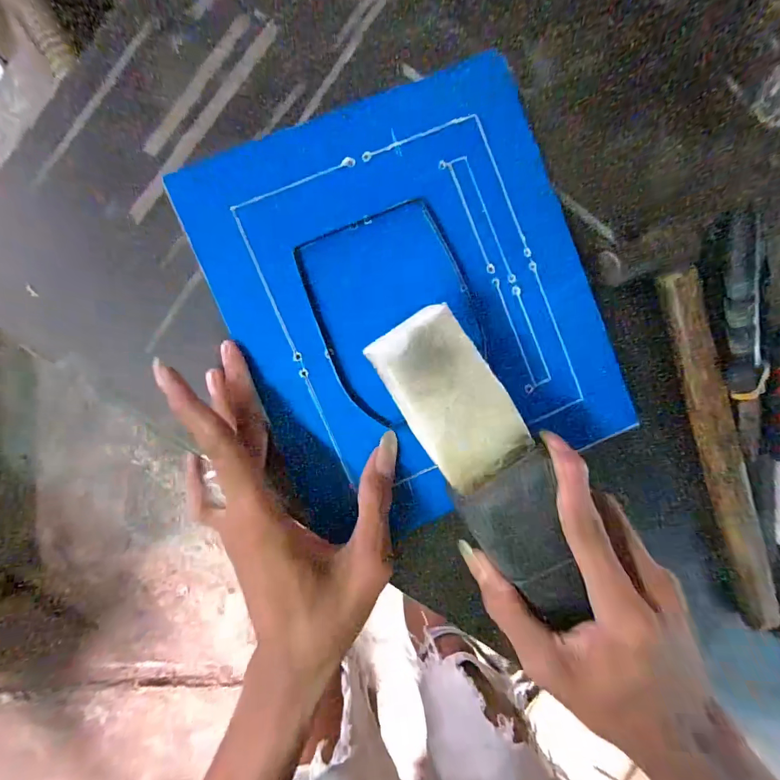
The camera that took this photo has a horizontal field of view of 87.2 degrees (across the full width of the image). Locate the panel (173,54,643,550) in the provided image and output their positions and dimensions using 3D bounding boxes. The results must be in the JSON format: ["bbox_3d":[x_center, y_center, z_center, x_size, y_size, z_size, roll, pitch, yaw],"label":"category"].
[{"bbox_3d":[0.014,-0.050,0.239,0.211,0.011,0.232,-23,95,-5],"label":"panel"}]

